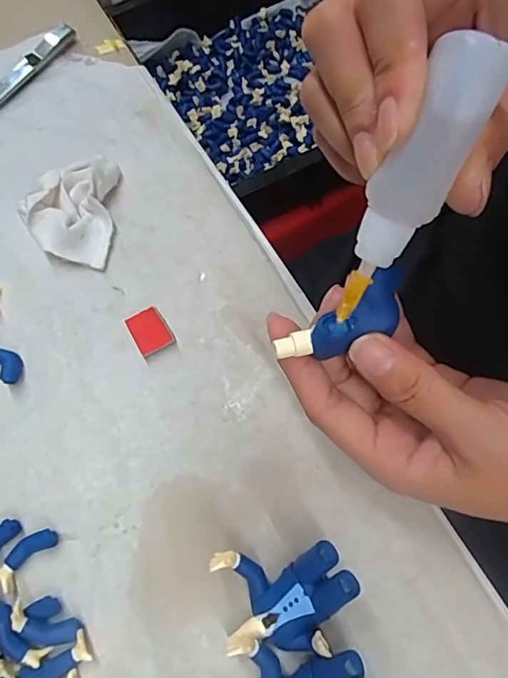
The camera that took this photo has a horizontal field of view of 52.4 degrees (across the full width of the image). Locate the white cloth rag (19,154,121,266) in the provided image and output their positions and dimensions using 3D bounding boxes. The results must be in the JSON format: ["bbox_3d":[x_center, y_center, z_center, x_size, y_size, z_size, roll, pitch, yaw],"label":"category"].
[{"bbox_3d":[-0.106,-0.074,0.288,0.053,0.016,0.066,-1,68,4],"label":"white cloth rag"}]

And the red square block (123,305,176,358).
[{"bbox_3d":[-0.053,-0.004,0.263,0.018,0.006,0.023,-30,69,-8],"label":"red square block"}]

